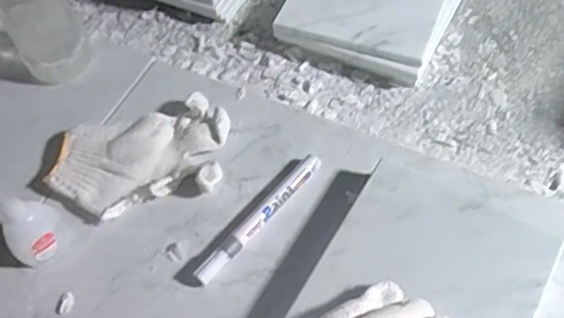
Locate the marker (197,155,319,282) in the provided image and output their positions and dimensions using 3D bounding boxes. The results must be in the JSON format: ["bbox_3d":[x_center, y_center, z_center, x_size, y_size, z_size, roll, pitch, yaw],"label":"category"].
[{"bbox_3d":[-0.018,0.048,0.490,0.016,0.016,0.142,35,64,24],"label":"marker"}]

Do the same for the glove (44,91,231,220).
[{"bbox_3d":[-0.125,0.000,0.524,0.156,0.030,0.092,-13,55,-5],"label":"glove"}]

